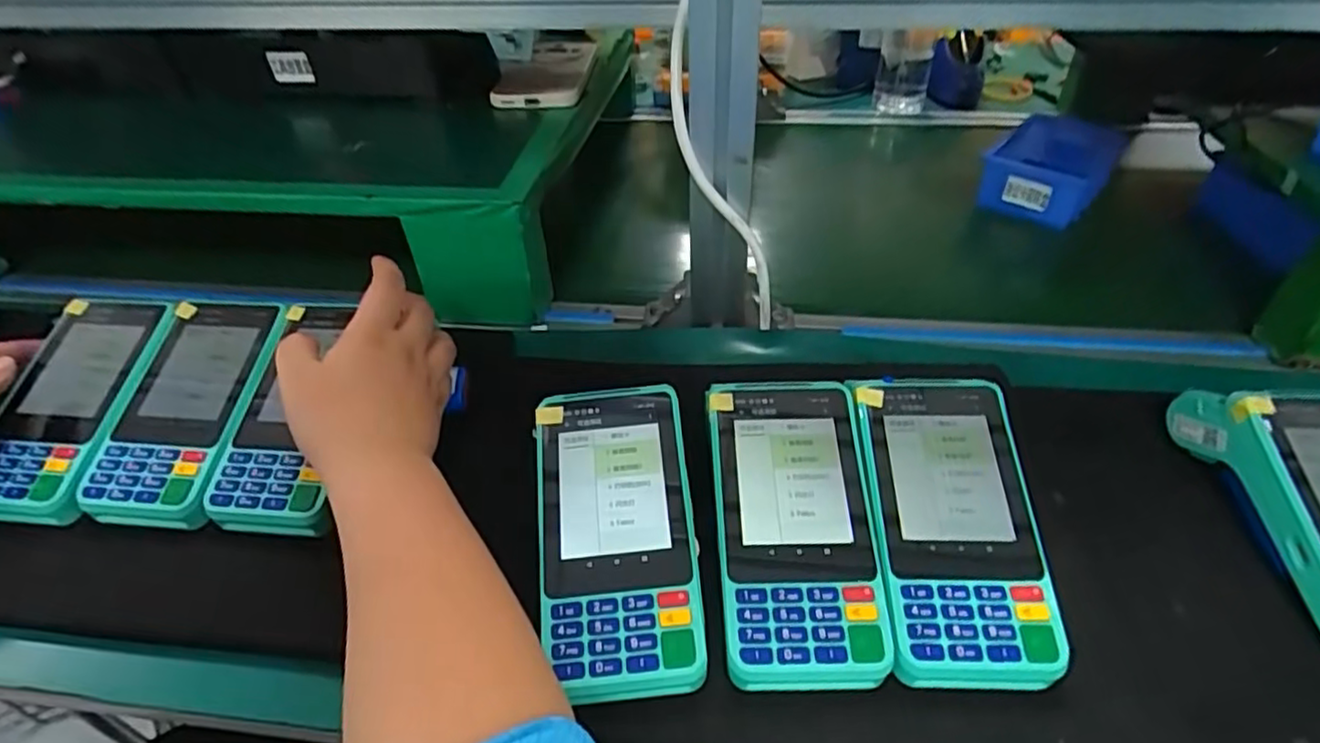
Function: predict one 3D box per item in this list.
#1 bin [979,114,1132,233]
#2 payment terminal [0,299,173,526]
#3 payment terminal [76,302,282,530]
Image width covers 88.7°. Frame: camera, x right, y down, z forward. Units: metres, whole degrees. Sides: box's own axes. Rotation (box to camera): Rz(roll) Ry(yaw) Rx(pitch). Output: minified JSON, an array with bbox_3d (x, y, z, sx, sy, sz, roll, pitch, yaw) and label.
[{"bbox_3d":[0.369,-0.192,0.637,0.096,0.053,0.112,23,47,28],"label":"bin"},{"bbox_3d":[-0.359,0.019,0.410,0.070,0.016,0.142,0,59,4],"label":"payment terminal"},{"bbox_3d":[-0.283,0.020,0.413,0.081,0.058,0.144,-2,40,1],"label":"payment terminal"}]

